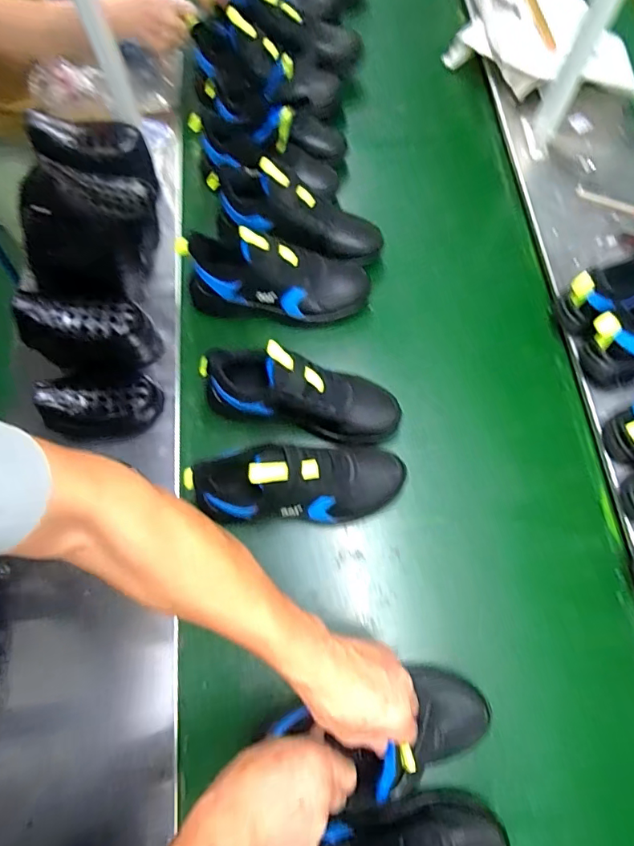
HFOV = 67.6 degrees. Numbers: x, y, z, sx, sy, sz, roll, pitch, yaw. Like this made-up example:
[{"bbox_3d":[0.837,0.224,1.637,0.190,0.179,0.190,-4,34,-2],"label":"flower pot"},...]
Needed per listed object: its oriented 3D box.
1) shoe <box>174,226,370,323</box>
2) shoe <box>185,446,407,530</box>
[{"bbox_3d":[-0.058,-0.214,0.684,0.263,0.113,0.091,3,72,-1],"label":"shoe"},{"bbox_3d":[-0.019,0.074,0.589,0.265,0.111,0.092,-4,72,-3],"label":"shoe"}]

